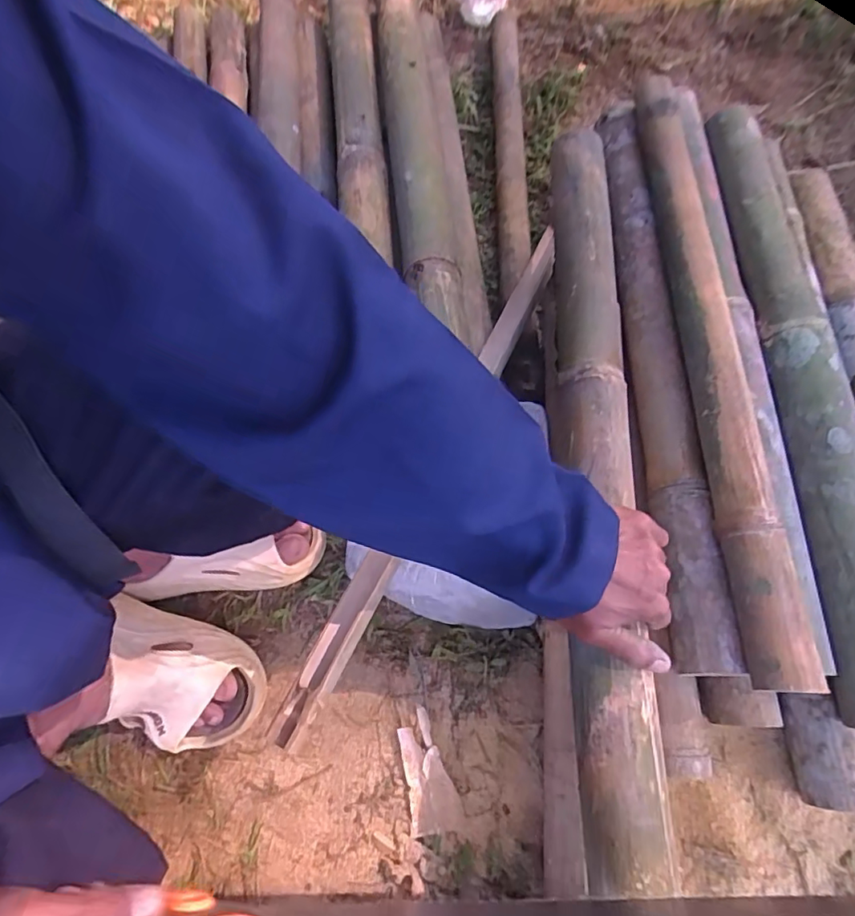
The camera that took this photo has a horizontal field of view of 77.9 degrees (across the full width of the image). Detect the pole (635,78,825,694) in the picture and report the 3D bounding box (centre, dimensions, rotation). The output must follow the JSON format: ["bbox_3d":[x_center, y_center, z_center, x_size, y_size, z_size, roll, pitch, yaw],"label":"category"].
[{"bbox_3d":[0.272,-0.135,0.527,0.058,0.054,0.672,-1,69,1],"label":"pole"}]

